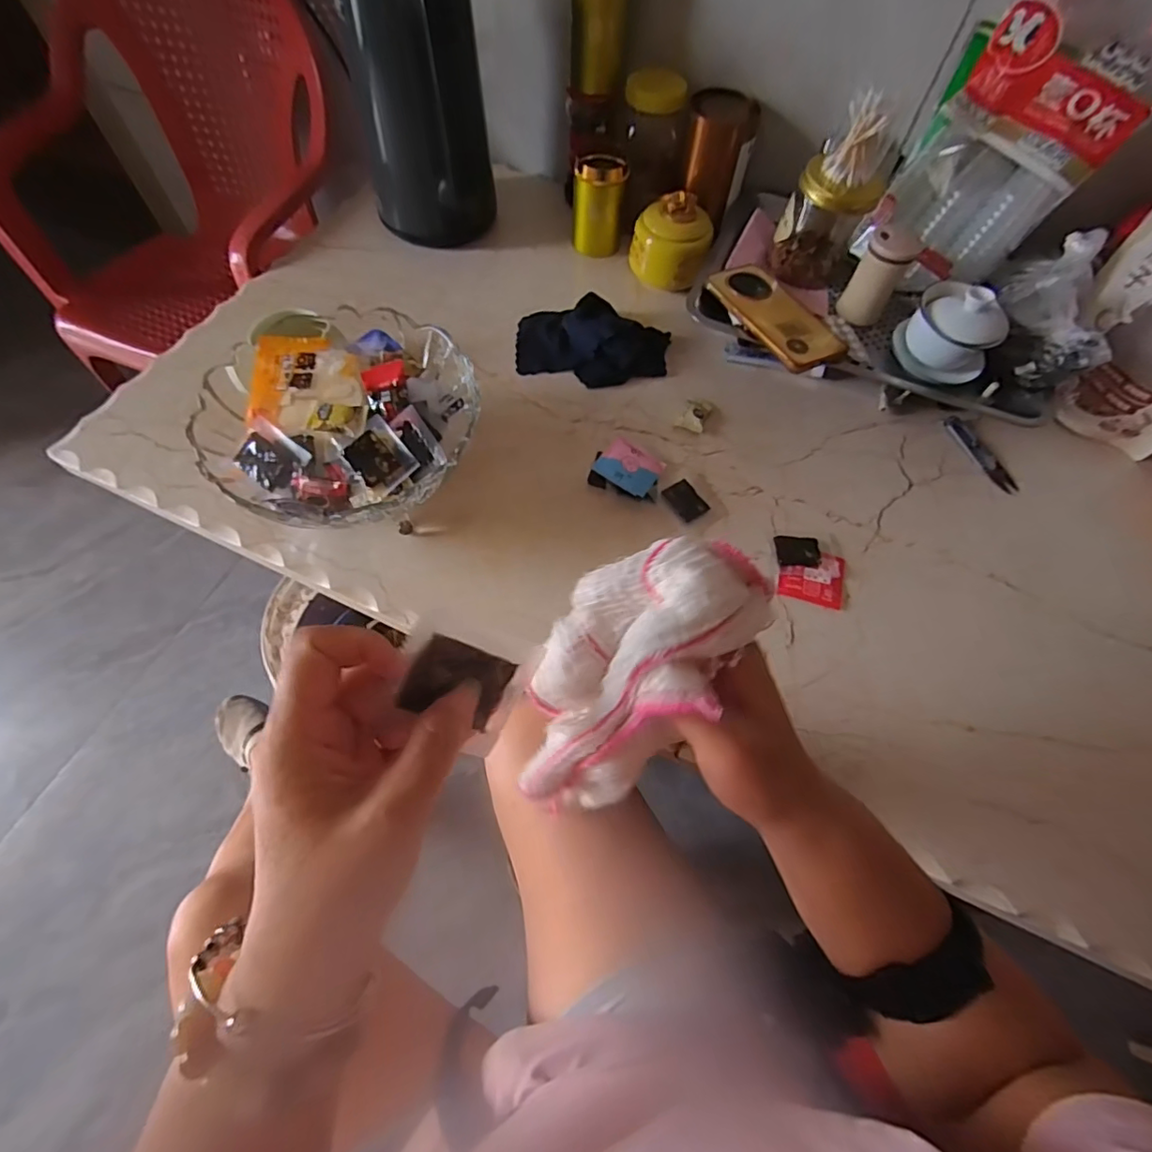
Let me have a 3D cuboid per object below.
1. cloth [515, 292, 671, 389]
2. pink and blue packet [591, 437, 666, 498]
[{"bbox_3d":[0.020,-0.276,0.630,0.175,0.041,0.114,0,63,-4],"label":"cloth"},{"bbox_3d":[0.055,-0.110,0.551,0.059,0.010,0.055,33,66,13],"label":"pink and blue packet"}]

